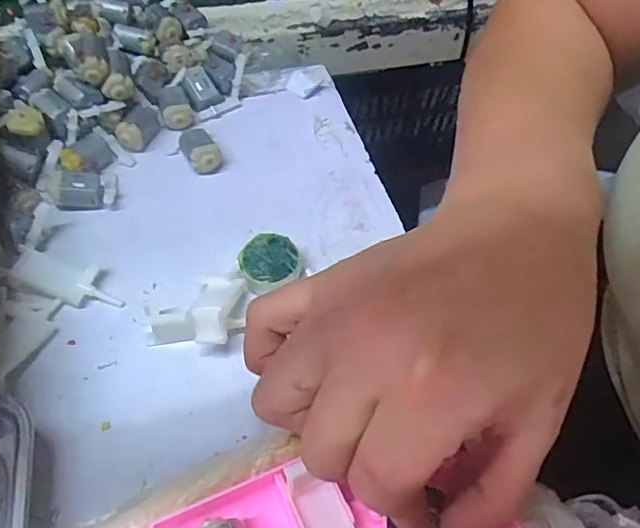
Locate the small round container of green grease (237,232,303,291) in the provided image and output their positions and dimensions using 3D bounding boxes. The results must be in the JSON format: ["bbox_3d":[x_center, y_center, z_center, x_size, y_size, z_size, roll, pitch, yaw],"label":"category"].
[{"bbox_3d":[-0.028,0.001,0.305,0.030,0.019,0.032,3,53,-4],"label":"small round container of green grease"}]

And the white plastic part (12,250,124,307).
[{"bbox_3d":[-0.128,0.008,0.292,0.054,0.008,0.024,24,53,-10],"label":"white plastic part"}]

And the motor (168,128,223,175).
[{"bbox_3d":[-0.077,-0.070,0.352,0.024,0.018,0.027,-21,58,-20],"label":"motor"}]

